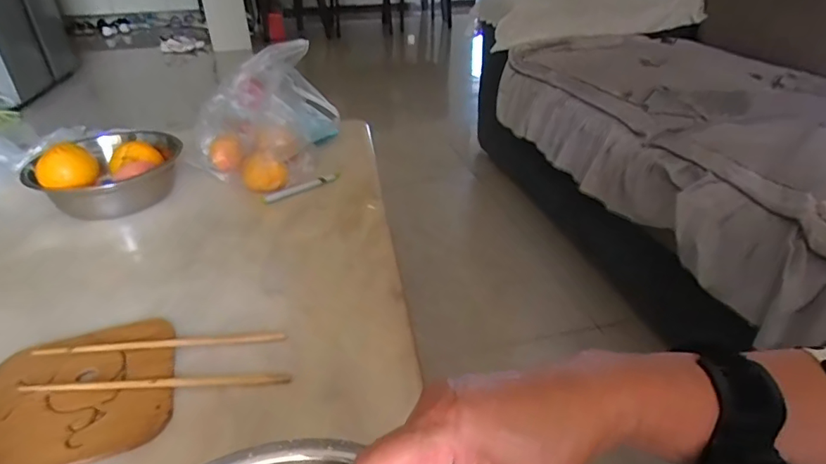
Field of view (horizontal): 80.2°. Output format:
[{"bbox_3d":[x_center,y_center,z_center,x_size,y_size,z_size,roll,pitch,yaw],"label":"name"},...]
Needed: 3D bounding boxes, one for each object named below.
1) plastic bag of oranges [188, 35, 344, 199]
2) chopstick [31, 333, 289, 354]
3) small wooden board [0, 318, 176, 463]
[{"bbox_3d":[-0.247,-0.198,0.834,0.222,0.173,0.231,-7,32,-8],"label":"plastic bag of oranges"},{"bbox_3d":[-0.251,0.111,0.494,0.236,0.009,0.011,-5,32,-5],"label":"chopstick"},{"bbox_3d":[-0.305,0.147,0.443,0.160,0.009,0.146,-13,34,-18],"label":"small wooden board"}]

